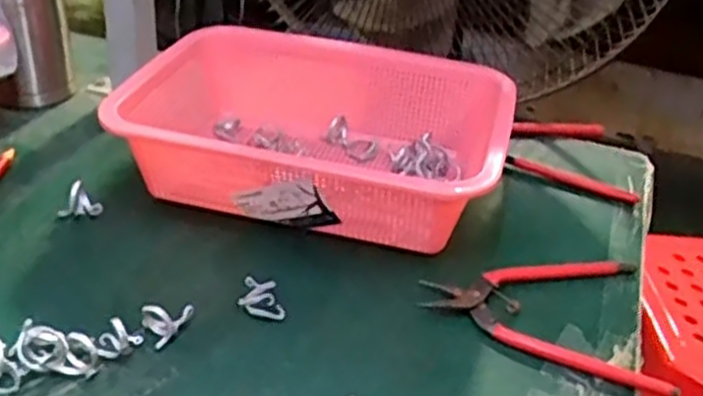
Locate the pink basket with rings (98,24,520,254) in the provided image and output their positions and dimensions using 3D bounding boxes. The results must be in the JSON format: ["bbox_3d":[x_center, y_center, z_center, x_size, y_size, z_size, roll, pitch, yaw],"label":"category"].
[{"bbox_3d":[-0.025,-0.043,0.544,0.267,0.080,0.176,12,33,11],"label":"pink basket with rings"}]

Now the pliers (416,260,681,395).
[{"bbox_3d":[0.128,0.059,0.461,0.147,0.009,0.105,17,35,19],"label":"pliers"}]

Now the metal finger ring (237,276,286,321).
[{"bbox_3d":[-0.053,0.057,0.436,0.027,0.021,0.014,8,33,5],"label":"metal finger ring"}]

